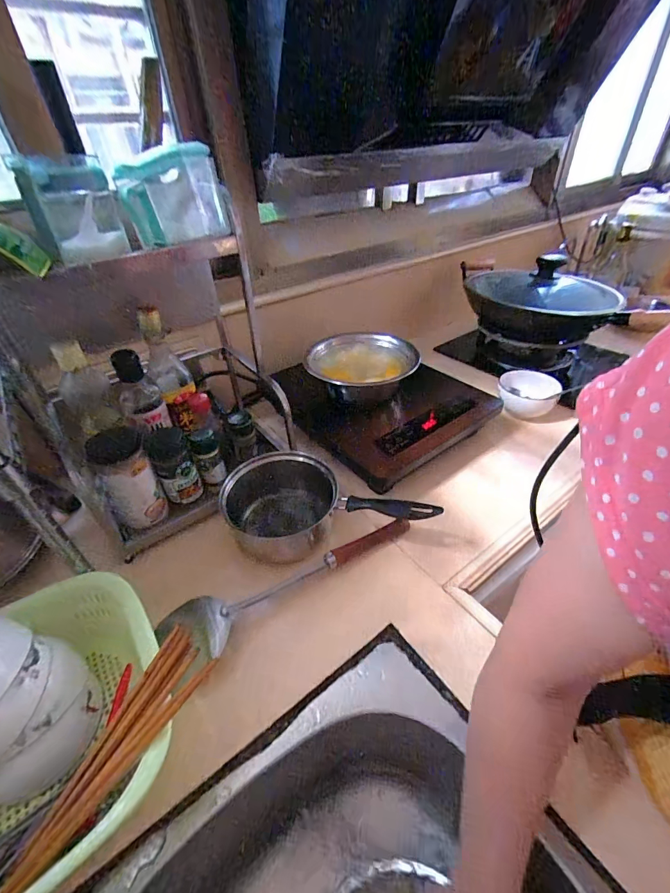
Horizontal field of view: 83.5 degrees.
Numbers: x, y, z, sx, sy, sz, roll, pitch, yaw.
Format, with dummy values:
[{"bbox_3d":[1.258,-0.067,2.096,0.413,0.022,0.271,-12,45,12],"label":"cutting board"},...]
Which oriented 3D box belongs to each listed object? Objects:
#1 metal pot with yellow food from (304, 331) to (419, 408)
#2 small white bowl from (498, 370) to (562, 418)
[{"bbox_3d":[0.051,-0.155,0.717,0.195,0.049,0.201,-2,39,1],"label":"metal pot with yellow food"},{"bbox_3d":[0.391,-0.108,0.771,0.109,0.056,0.099,21,45,26],"label":"small white bowl"}]

